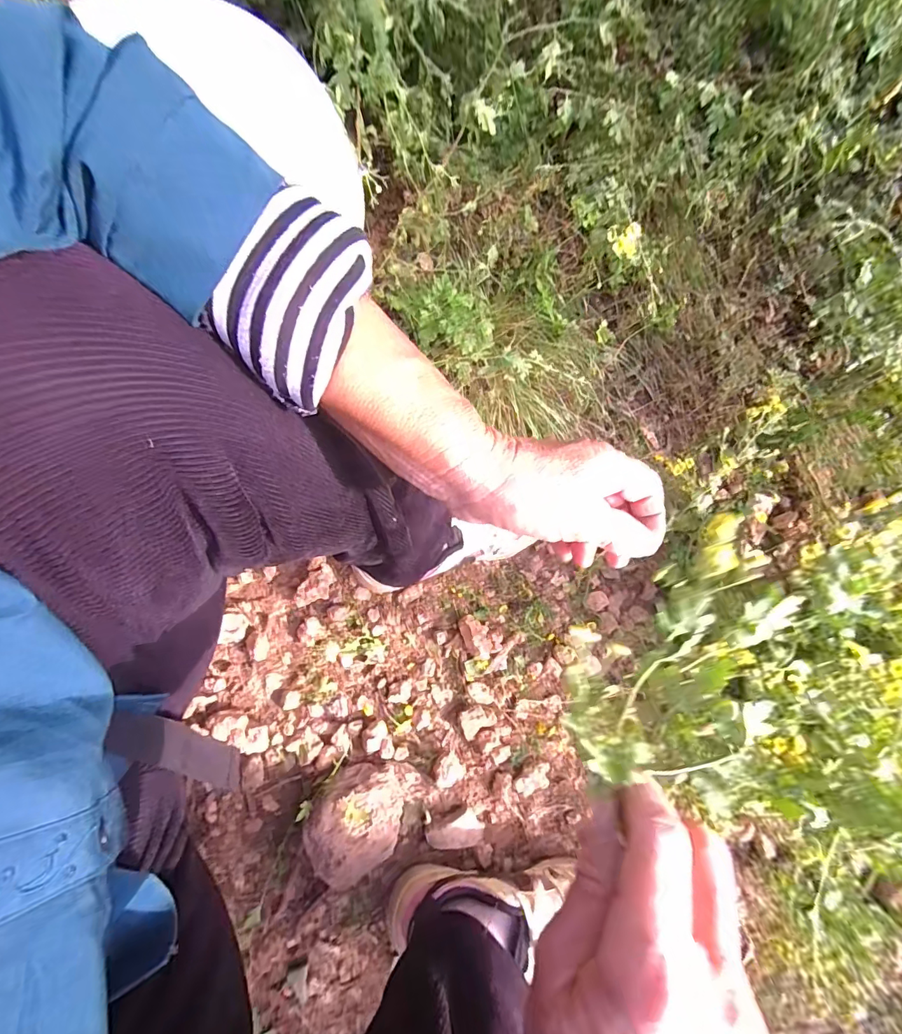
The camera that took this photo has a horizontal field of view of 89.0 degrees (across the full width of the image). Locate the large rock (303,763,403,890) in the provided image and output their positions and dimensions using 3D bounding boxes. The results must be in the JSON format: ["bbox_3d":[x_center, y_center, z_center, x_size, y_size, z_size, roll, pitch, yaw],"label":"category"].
[{"bbox_3d":[-0.098,0.314,0.470,0.089,0.055,0.100,5,74,3],"label":"large rock"}]

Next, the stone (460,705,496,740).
[{"bbox_3d":[0.032,0.238,0.537,0.041,0.017,0.031,-24,75,-6],"label":"stone"}]

